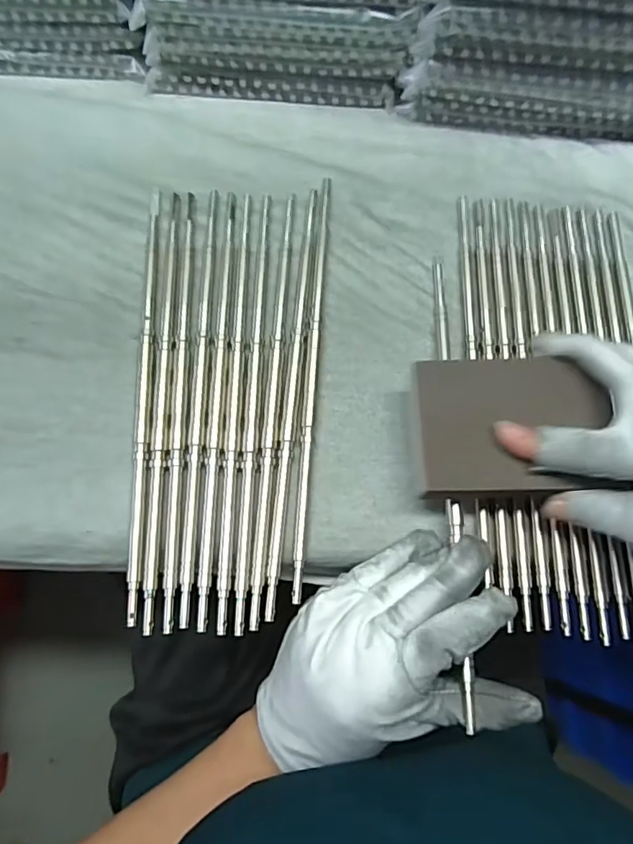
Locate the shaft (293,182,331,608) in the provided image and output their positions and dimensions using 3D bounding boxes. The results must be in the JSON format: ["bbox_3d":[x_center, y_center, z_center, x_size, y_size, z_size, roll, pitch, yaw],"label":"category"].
[{"bbox_3d":[-0.002,-0.034,0.308,0.007,0.005,0.260,5,73,-1],"label":"shaft"}]

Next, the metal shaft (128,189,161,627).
[{"bbox_3d":[-0.098,-0.023,0.301,0.008,0.006,0.258,-2,73,-3],"label":"metal shaft"}]

